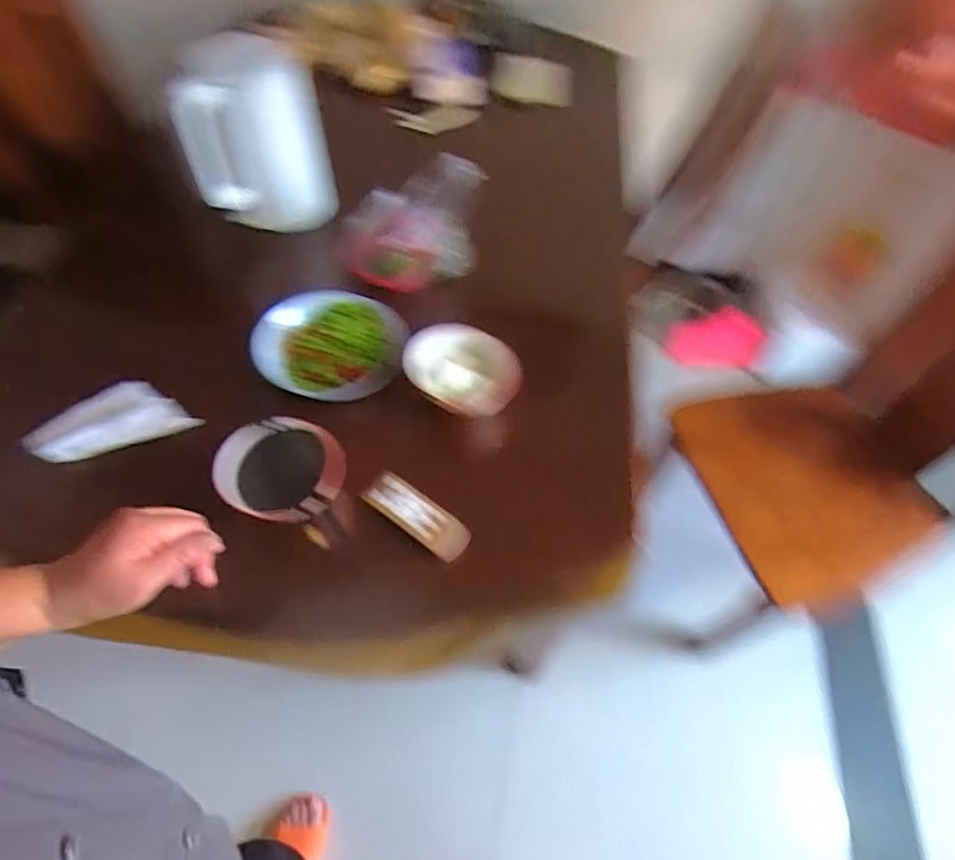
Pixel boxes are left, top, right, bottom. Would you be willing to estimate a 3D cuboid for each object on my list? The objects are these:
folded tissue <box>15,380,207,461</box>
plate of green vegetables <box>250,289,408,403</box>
[{"bbox_3d":[-0.445,-0.018,0.693,0.178,0.030,0.090,-18,60,-13],"label":"folded tissue"},{"bbox_3d":[-0.194,-0.120,0.755,0.187,0.038,0.180,1,58,-1],"label":"plate of green vegetables"}]

